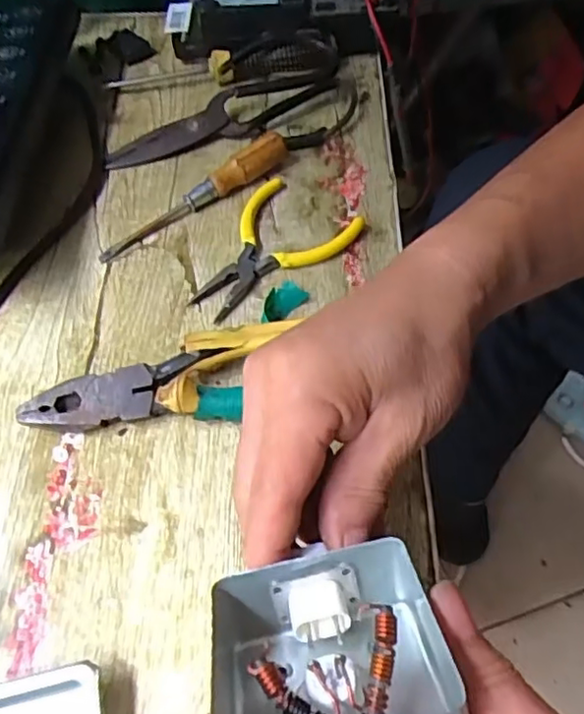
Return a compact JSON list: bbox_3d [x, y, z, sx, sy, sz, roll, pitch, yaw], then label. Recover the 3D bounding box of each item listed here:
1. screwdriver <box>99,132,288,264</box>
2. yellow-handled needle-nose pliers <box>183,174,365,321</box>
[{"bbox_3d":[-0.065,-0.112,0.432,0.149,0.026,0.019,-34,61,-20],"label":"screwdriver"},{"bbox_3d":[-0.017,-0.069,0.412,0.076,0.010,0.118,34,63,22],"label":"yellow-handled needle-nose pliers"}]

